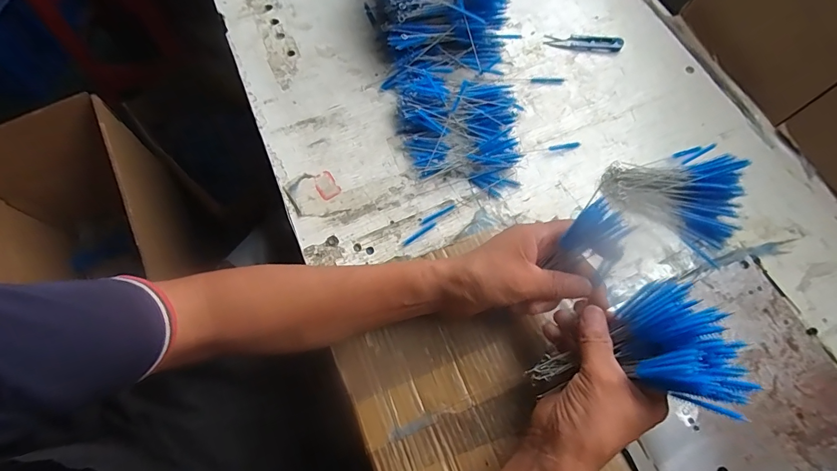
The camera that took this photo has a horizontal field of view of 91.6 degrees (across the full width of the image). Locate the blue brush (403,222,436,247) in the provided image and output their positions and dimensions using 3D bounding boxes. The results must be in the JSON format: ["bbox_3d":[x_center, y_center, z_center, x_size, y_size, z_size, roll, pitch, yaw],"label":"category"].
[{"bbox_3d":[0.001,-0.002,0.455,0.044,0.004,0.007,-33,70,-13],"label":"blue brush"}]

